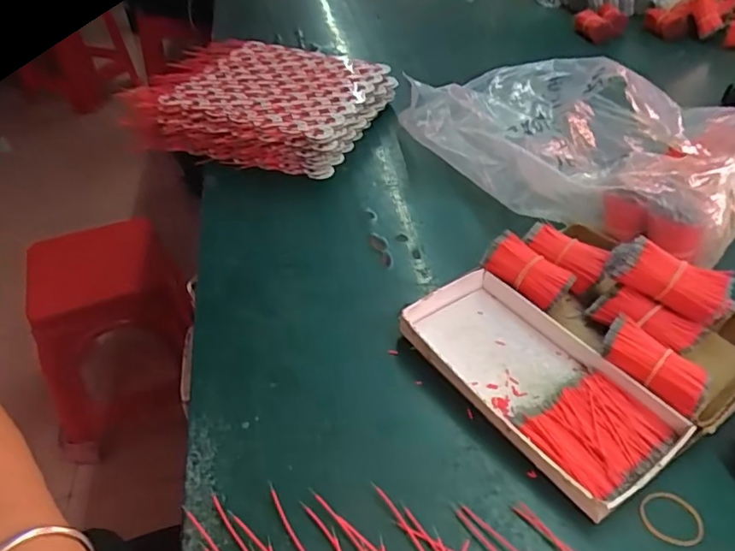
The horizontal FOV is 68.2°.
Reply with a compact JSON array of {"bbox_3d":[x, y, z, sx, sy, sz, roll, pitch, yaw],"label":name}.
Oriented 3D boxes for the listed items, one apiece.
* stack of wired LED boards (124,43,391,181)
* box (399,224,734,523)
[{"bbox_3d":[-0.118,-0.212,0.660,0.263,0.061,0.210,9,43,10],"label":"stack of wired LED boards"},{"bbox_3d":[0.162,0.035,0.395,0.212,0.063,0.191,-25,47,-25],"label":"box"}]

